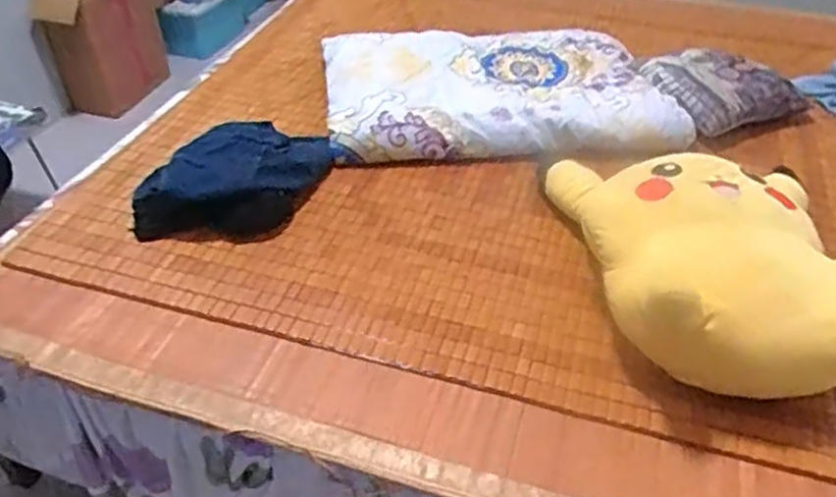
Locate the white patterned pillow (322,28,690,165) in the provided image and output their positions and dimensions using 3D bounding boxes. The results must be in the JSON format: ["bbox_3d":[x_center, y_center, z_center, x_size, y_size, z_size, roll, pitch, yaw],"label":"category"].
[{"bbox_3d":[0.168,-0.352,1.502,0.732,0.095,0.432,-3,42,-5],"label":"white patterned pillow"}]

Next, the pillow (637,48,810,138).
[{"bbox_3d":[0.662,-0.356,1.527,0.317,0.075,0.245,-14,44,-17],"label":"pillow"}]

